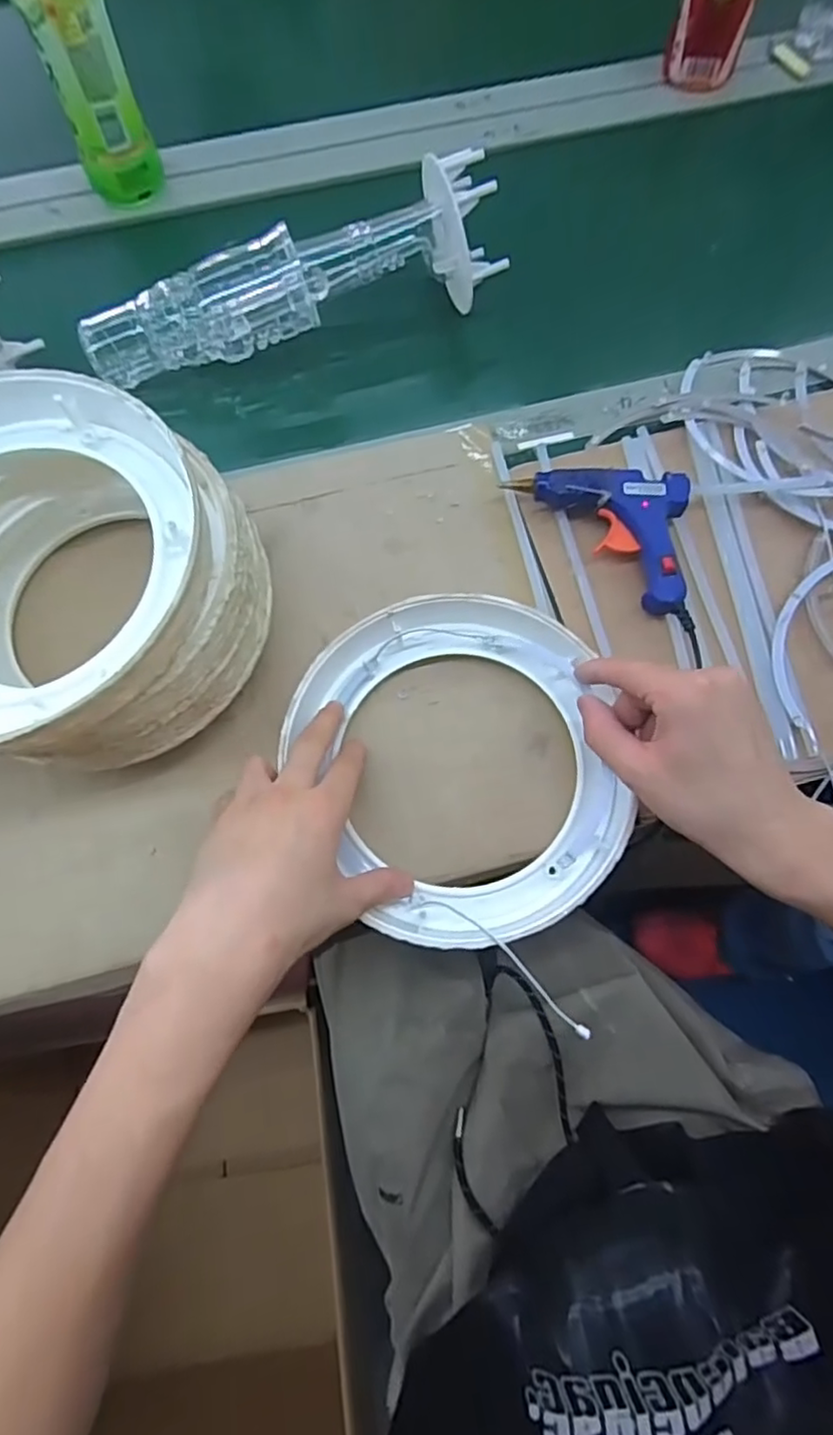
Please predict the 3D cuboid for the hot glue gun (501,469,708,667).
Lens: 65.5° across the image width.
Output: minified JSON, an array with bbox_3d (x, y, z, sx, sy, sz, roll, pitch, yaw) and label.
[{"bbox_3d":[0.156,-0.134,0.457,0.086,0.026,0.174,-41,76,-11],"label":"hot glue gun"}]

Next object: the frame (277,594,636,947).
[{"bbox_3d":[0.022,0.029,0.404,0.196,0.037,0.212,-10,72,-2],"label":"frame"}]

